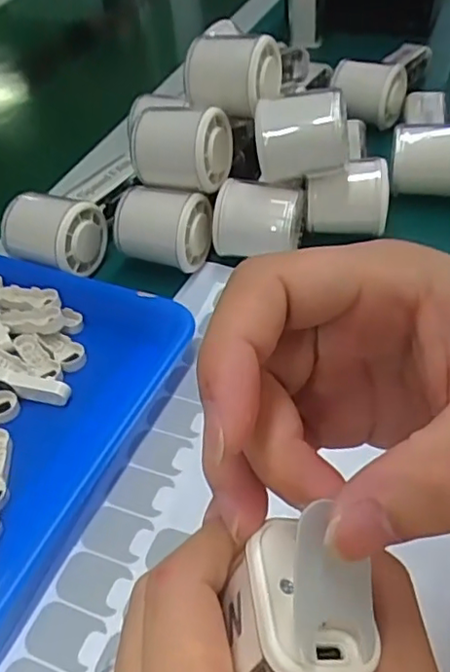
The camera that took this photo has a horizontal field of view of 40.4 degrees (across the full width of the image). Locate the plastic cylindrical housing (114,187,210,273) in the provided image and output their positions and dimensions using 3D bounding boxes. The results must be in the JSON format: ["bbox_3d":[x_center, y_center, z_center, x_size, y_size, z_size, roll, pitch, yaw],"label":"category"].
[{"bbox_3d":[-0.047,-0.081,0.453,0.071,0.043,0.045,6,47,11],"label":"plastic cylindrical housing"}]

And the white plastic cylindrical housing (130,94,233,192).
[{"bbox_3d":[-0.032,-0.134,0.447,0.070,0.057,0.051,12,48,18],"label":"white plastic cylindrical housing"}]

